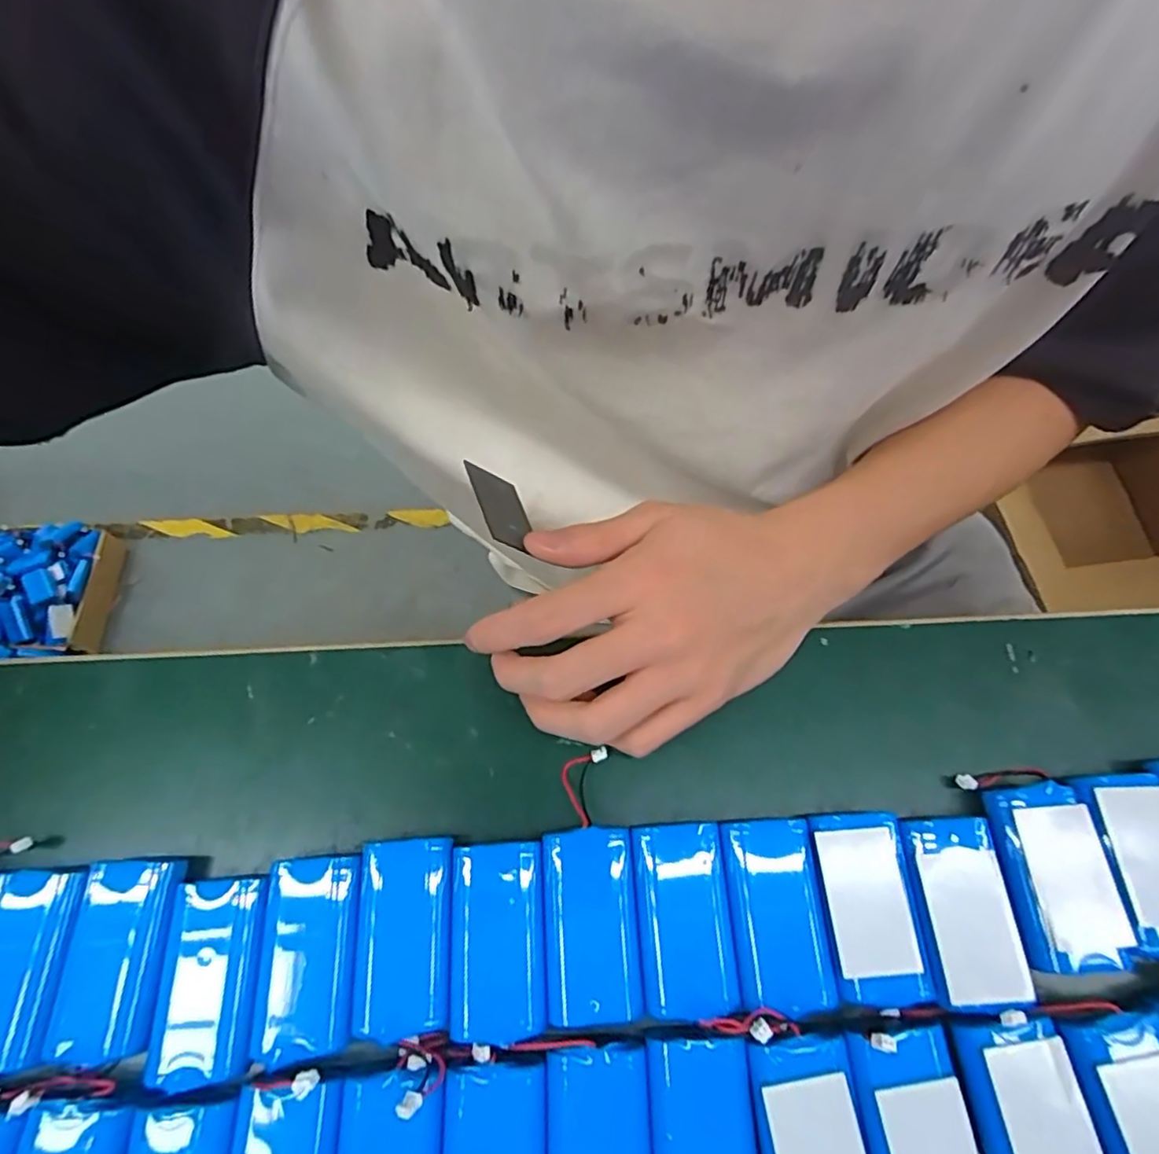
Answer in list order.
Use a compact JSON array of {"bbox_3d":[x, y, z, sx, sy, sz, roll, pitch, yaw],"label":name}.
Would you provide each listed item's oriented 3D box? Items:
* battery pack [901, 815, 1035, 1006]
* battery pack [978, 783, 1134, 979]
[{"bbox_3d":[0.148,0.130,0.246,0.034,0.017,0.065,0,69,1],"label":"battery pack"},{"bbox_3d":[0.189,0.120,0.251,0.043,0.017,0.066,0,69,0],"label":"battery pack"}]

